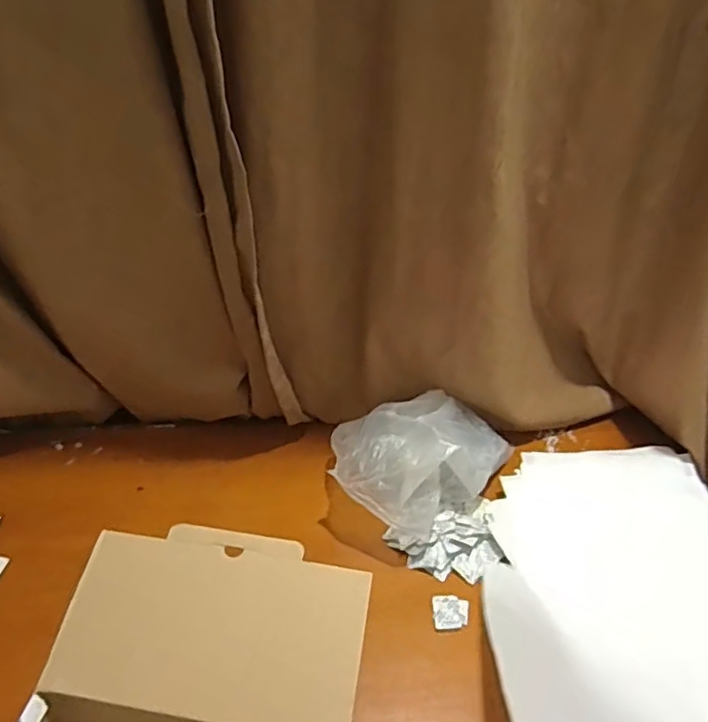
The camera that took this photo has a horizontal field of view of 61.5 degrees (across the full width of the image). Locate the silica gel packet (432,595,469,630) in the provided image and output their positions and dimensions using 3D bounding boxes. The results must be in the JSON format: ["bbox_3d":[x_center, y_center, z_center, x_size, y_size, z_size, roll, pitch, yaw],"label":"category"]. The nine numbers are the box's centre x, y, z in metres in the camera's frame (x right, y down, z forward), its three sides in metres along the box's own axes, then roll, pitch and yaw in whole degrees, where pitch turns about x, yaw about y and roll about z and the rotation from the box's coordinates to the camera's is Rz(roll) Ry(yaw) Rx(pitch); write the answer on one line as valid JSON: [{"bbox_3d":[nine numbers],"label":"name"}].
[{"bbox_3d":[0.113,0.290,0.688,0.041,0.006,0.039,-3,38,-2],"label":"silica gel packet"}]

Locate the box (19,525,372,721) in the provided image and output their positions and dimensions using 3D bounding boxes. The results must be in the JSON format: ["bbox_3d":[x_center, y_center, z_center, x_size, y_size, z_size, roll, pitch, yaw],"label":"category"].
[{"bbox_3d":[-0.146,0.324,0.528,0.288,0.146,0.297,4,38,8],"label":"box"}]

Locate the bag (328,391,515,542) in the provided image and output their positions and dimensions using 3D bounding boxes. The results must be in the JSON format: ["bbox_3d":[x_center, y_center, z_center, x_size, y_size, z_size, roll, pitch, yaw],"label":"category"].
[{"bbox_3d":[0.083,0.116,0.793,0.237,0.124,0.182,-26,44,-28],"label":"bag"}]

